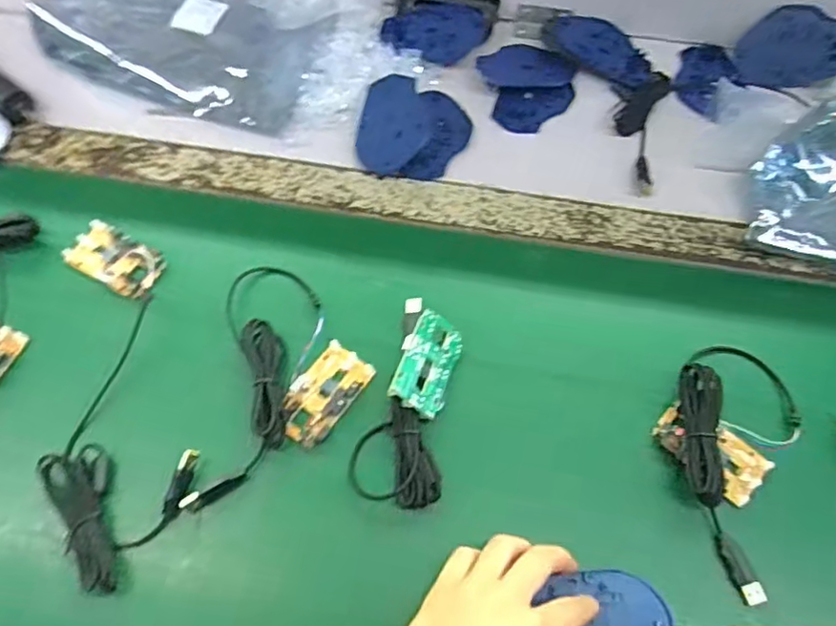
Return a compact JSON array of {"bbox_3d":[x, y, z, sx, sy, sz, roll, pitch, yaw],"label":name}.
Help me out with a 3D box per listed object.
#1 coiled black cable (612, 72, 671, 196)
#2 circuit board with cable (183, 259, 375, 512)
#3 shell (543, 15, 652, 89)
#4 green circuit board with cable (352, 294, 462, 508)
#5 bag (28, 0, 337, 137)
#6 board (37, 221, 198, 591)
[{"bbox_3d":[0.216,-0.189,0.608,0.053,0.014,0.171,17,65,5],"label":"coiled black cable"},{"bbox_3d":[-0.098,0.050,0.475,0.116,0.021,0.194,4,64,-1],"label":"circuit board with cable"},{"bbox_3d":[0.193,-0.280,0.647,0.114,0.017,0.063,31,67,11],"label":"shell"},{"bbox_3d":[-0.004,0.066,0.459,0.064,0.037,0.144,14,65,3],"label":"green circuit board with cable"},{"bbox_3d":[-0.236,-0.287,0.625,0.274,0.031,0.171,18,65,5],"label":"bag"},{"bbox_3d":[-0.236,0.050,0.471,0.103,0.020,0.293,-16,66,-10],"label":"board"}]

